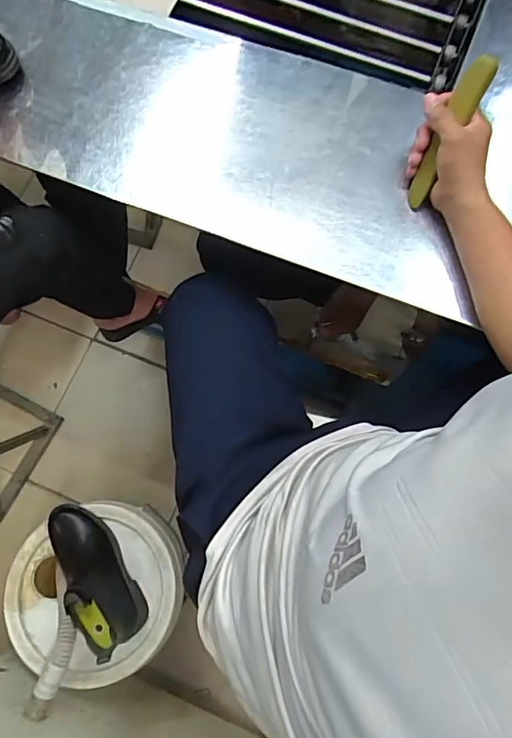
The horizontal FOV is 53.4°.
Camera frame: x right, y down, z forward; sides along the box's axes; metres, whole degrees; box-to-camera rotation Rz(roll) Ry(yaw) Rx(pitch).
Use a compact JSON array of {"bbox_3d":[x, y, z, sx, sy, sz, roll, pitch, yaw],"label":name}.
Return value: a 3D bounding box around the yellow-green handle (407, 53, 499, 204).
[{"bbox_3d":[0.226,-0.275,0.600,0.029,0.171,0.030,30,32,9],"label":"yellow-green handle"}]

